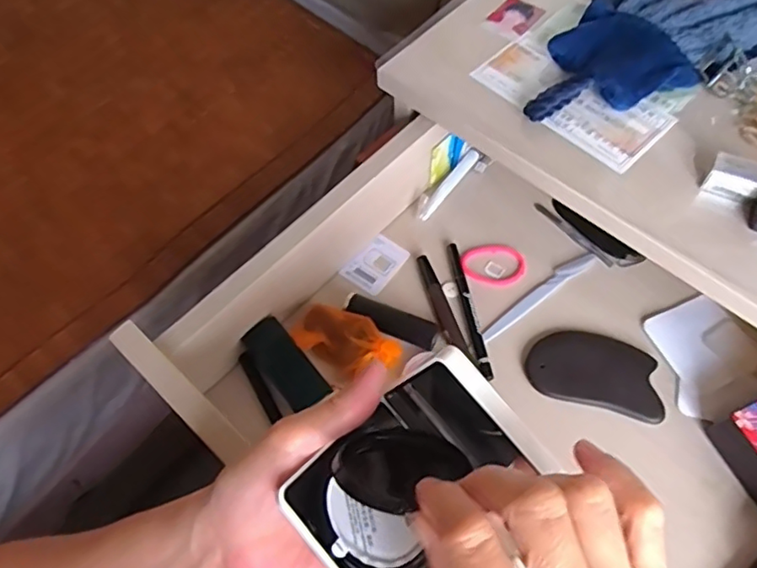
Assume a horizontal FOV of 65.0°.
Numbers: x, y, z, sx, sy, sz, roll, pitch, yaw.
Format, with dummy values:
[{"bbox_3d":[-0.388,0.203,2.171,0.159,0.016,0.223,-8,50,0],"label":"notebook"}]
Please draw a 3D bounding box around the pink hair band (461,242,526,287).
[{"bbox_3d":[0.100,-0.018,0.513,0.056,0.004,0.044,-11,62,-5],"label":"pink hair band"}]

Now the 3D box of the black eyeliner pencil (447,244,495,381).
[{"bbox_3d":[0.074,0.020,0.489,0.009,0.006,0.123,-9,61,-4],"label":"black eyeliner pencil"}]

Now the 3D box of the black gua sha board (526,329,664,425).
[{"bbox_3d":[0.167,0.066,0.458,0.098,0.005,0.061,12,62,8],"label":"black gua sha board"}]

